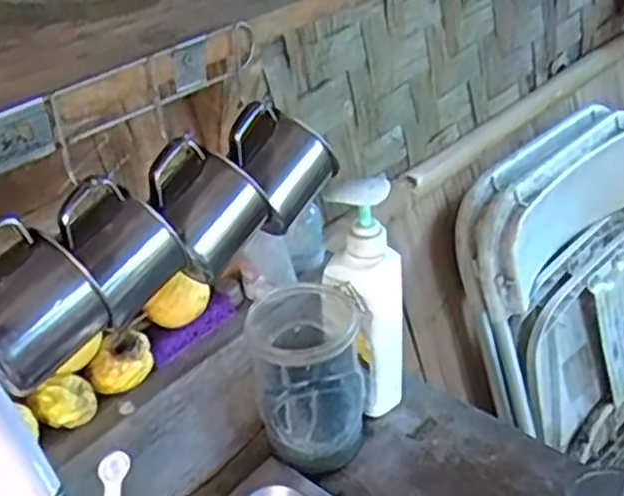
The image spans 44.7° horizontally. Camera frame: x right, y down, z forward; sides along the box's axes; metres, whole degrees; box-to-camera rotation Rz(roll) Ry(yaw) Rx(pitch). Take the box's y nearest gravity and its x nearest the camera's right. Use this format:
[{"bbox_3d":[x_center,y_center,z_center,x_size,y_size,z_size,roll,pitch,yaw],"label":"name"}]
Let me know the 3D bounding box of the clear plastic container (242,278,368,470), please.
[{"bbox_3d":[0.000,0.118,0.701,0.098,0.153,0.109,-3,34,5],"label":"clear plastic container"}]

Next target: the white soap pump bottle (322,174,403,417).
[{"bbox_3d":[0.051,0.055,0.701,0.063,0.250,0.038,-8,34,-4],"label":"white soap pump bottle"}]

